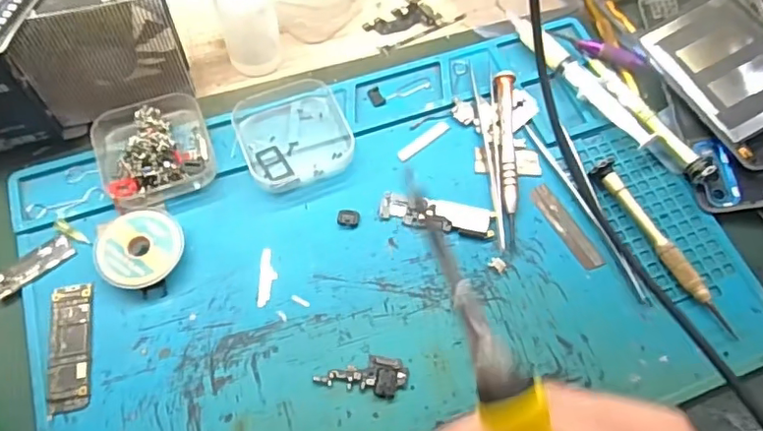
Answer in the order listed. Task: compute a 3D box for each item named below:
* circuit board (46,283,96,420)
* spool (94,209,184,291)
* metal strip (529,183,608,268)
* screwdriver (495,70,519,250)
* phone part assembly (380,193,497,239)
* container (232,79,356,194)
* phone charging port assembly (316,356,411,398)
[{"bbox_3d":[-0.158,0.066,0.287,0.021,0.004,0.065,-8,65,-5],"label":"circuit board"},{"bbox_3d":[-0.130,0.018,0.307,0.045,0.011,0.046,1,64,-1],"label":"spool"},{"bbox_3d":[0.107,0.006,0.327,0.013,0.004,0.056,-28,68,-14],"label":"metal strip"},{"bbox_3d":[0.077,-0.038,0.338,0.011,0.014,0.111,1,64,-1],"label":"screwdriver"},{"bbox_3d":[0.032,0.000,0.326,0.065,0.004,0.019,11,65,3],"label":"phone part assembly"},{"bbox_3d":[-0.053,-0.051,0.342,0.063,0.014,0.070,-19,66,-10],"label":"container"},{"bbox_3d":[-0.009,0.079,0.287,0.045,0.004,0.020,12,65,4],"label":"phone charging port assembly"}]

